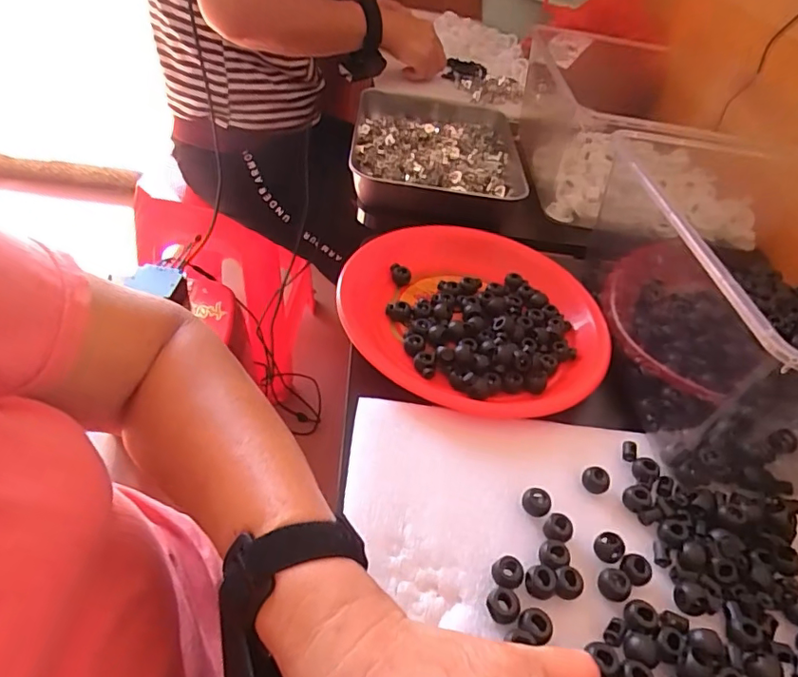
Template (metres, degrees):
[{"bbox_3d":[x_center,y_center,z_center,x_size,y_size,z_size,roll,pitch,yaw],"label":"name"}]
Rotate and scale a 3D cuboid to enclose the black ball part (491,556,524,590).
[{"bbox_3d":[0.062,0.135,0.303,0.017,0.011,0.017,6,44,-6],"label":"black ball part"}]

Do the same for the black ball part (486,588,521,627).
[{"bbox_3d":[0.057,0.147,0.290,0.017,0.009,0.016,6,44,-6],"label":"black ball part"}]

